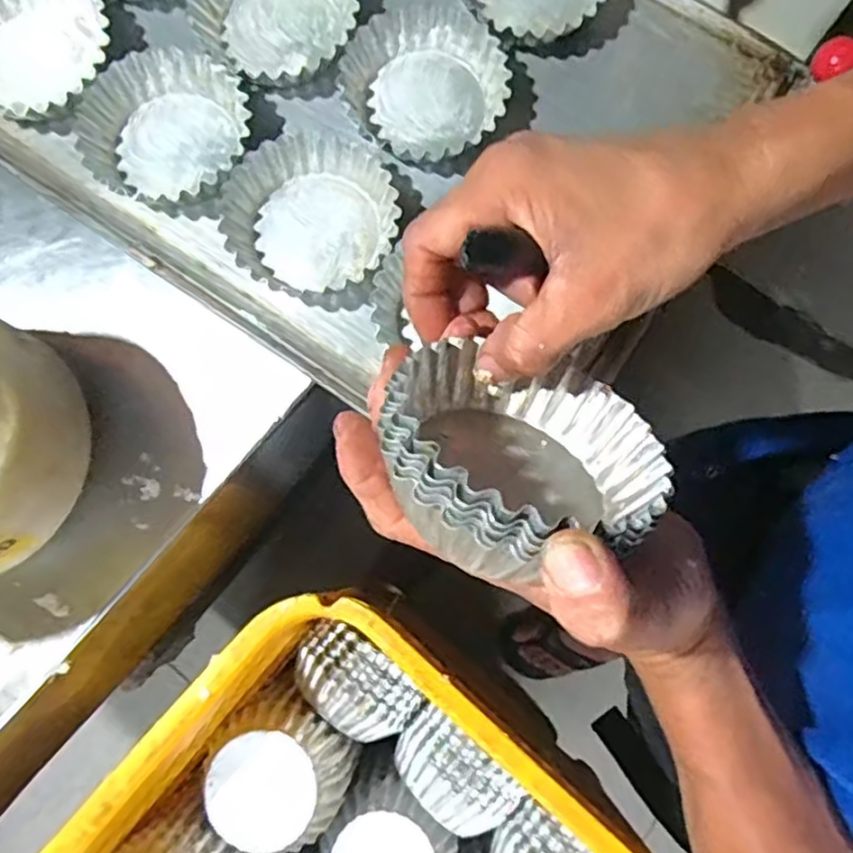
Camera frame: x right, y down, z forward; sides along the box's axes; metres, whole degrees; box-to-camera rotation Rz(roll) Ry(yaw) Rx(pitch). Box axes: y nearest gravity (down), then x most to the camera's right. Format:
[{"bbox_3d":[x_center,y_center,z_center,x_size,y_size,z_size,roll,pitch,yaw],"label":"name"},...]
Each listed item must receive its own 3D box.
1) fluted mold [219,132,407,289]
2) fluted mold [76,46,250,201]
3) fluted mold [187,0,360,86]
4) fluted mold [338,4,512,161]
[{"bbox_3d":[-0.067,-0.127,0.412,0.098,0.027,0.088,-8,80,-1],"label":"fluted mold"},{"bbox_3d":[-0.157,-0.183,0.423,0.098,0.028,0.088,-14,80,-2],"label":"fluted mold"},{"bbox_3d":[-0.097,-0.266,0.444,0.093,0.026,0.089,0,80,1],"label":"fluted mold"},{"bbox_3d":[0.001,-0.212,0.428,0.099,0.027,0.090,0,80,1],"label":"fluted mold"}]

